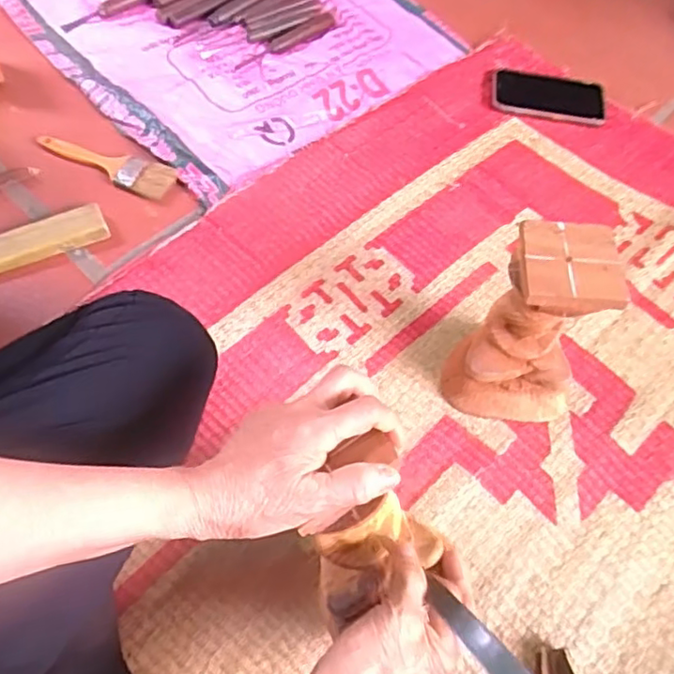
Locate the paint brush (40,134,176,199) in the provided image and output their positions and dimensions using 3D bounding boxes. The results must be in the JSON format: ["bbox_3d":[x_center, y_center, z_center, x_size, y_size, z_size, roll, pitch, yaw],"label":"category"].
[{"bbox_3d":[-0.279,-0.207,0.737,0.177,0.010,0.041,19,61,9],"label":"paint brush"}]

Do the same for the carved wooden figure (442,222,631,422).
[{"bbox_3d":[0.172,-0.007,0.552,0.115,0.175,0.112,16,61,7],"label":"carved wooden figure"}]

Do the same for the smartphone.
[{"bbox_3d":[0.280,-0.317,0.813,0.147,0.011,0.077,10,60,4],"label":"smartphone"}]

